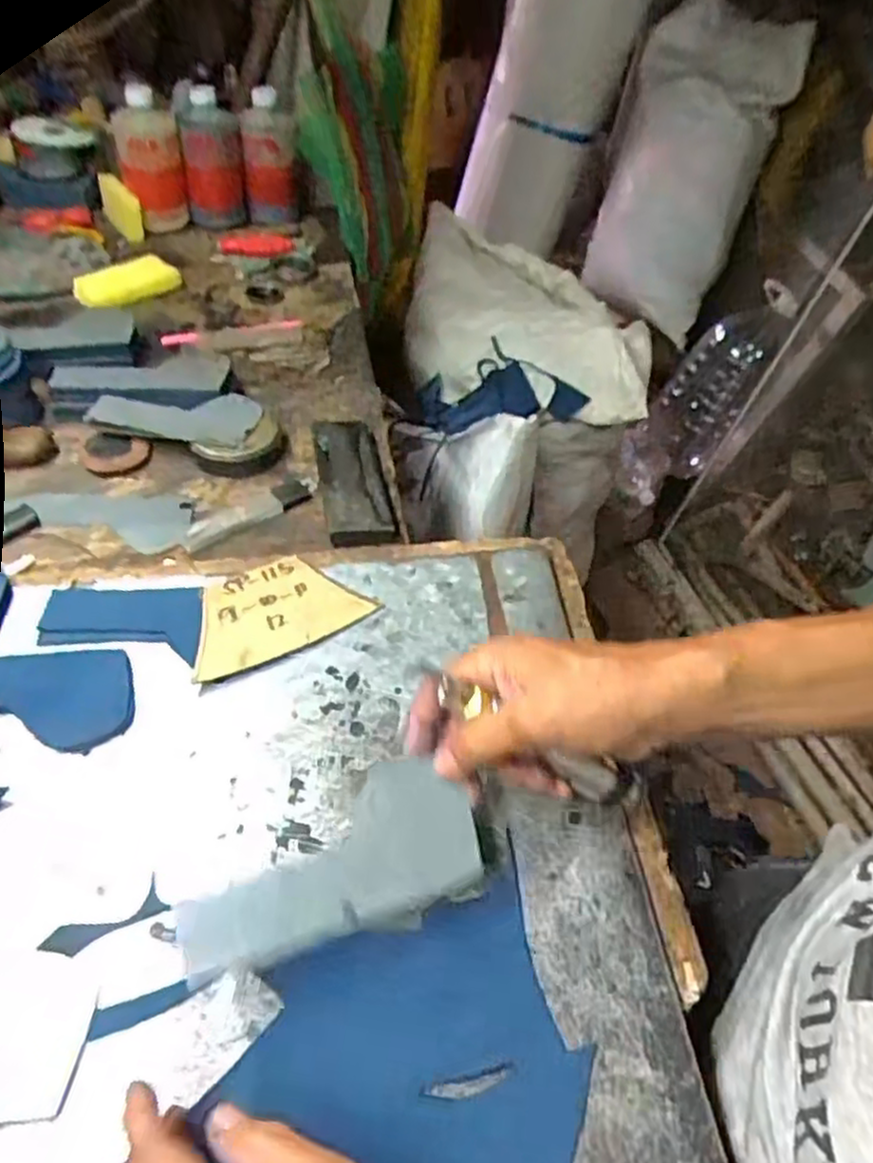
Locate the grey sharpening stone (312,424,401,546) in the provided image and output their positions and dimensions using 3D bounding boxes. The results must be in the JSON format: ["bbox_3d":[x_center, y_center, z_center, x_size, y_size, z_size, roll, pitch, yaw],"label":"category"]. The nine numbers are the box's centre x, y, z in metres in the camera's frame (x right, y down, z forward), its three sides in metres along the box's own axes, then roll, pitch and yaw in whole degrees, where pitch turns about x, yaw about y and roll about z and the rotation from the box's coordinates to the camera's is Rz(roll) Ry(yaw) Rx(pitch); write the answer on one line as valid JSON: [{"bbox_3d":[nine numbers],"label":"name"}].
[{"bbox_3d":[-0.070,-0.088,0.632,0.054,0.016,0.159,-6,49,-11],"label":"grey sharpening stone"}]

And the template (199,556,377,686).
[{"bbox_3d":[-0.111,0.019,0.503,0.117,0.004,0.073,-25,60,-25],"label":"template"}]

